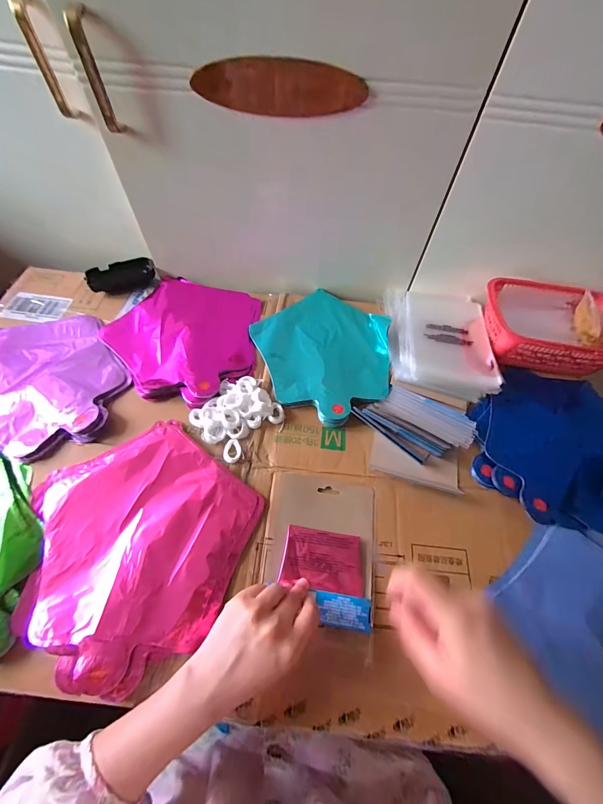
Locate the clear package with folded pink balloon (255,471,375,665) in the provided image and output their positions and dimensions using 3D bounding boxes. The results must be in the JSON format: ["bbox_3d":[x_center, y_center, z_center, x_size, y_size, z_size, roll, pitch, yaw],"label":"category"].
[{"bbox_3d":[0.019,0.175,0.372,0.129,0.017,0.176,9,59,1],"label":"clear package with folded pink balloon"}]

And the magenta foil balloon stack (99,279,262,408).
[{"bbox_3d":[-0.186,-0.108,0.516,0.232,0.027,0.233,12,59,3],"label":"magenta foil balloon stack"}]

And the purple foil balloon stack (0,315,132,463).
[{"bbox_3d":[-0.374,-0.034,0.461,0.238,0.024,0.230,-5,60,-7],"label":"purple foil balloon stack"}]

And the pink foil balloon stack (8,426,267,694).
[{"bbox_3d":[-0.187,0.146,0.363,0.244,0.012,0.237,36,63,16],"label":"pink foil balloon stack"}]

